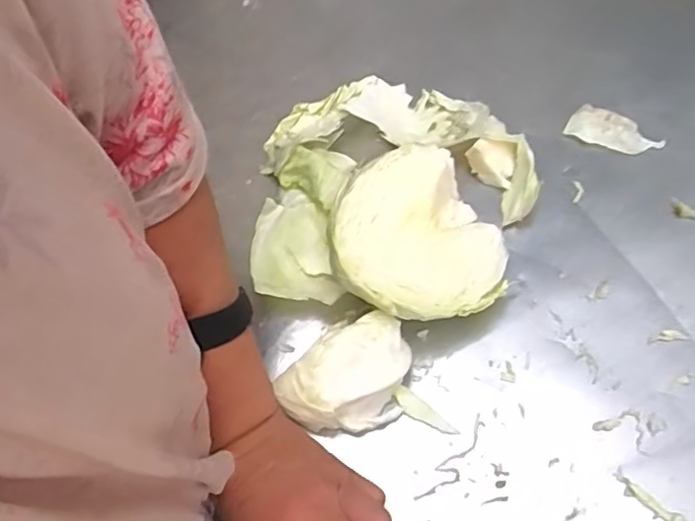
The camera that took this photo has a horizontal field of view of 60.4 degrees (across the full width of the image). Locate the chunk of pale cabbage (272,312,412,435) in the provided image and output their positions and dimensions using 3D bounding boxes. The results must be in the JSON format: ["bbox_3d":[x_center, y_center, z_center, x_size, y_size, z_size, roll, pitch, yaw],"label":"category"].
[{"bbox_3d":[0.004,0.083,0.411,0.098,0.046,0.066,-41,63,-17],"label":"chunk of pale cabbage"}]

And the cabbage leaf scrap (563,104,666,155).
[{"bbox_3d":[0.231,-0.110,0.519,0.076,0.010,0.036,28,66,21],"label":"cabbage leaf scrap"}]

